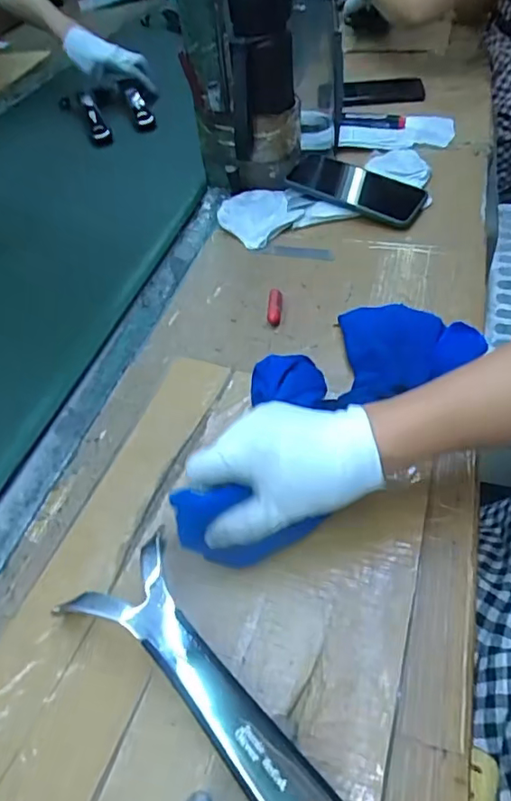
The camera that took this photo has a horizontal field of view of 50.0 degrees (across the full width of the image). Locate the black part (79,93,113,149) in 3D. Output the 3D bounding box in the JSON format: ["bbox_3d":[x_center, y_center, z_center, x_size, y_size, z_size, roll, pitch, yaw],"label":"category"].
[{"bbox_3d":[-0.271,-0.476,0.927,0.033,0.030,0.173,-17,48,-9],"label":"black part"}]

